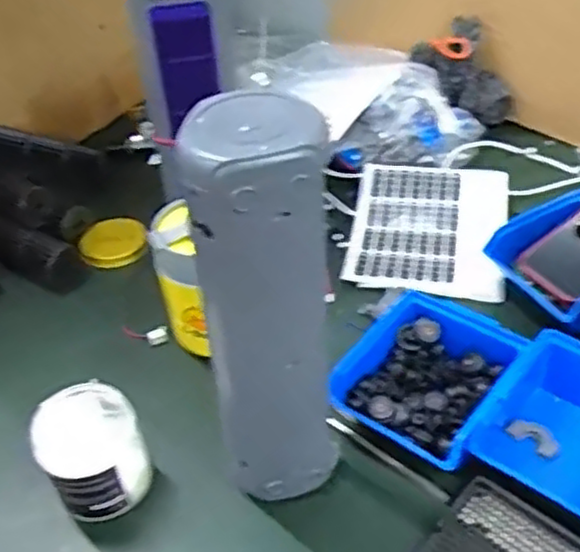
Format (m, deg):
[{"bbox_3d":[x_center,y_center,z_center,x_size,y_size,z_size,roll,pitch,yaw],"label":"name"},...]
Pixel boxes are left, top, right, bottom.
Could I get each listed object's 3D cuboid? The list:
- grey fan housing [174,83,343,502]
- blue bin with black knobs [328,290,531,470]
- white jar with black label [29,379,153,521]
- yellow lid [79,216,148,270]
[{"bbox_3d":[-0.011,0.037,0.499,0.079,0.322,0.081,-3,43,1],"label":"grey fan housing"},{"bbox_3d":[0.118,0.085,0.611,0.115,0.062,0.142,27,51,29],"label":"blue bin with black knobs"},{"bbox_3d":[-0.153,0.142,0.581,0.076,0.088,0.075,-19,45,-15],"label":"white jar with black label"},{"bbox_3d":[-0.198,-0.038,0.828,0.072,0.022,0.072,-9,43,-5],"label":"yellow lid"}]

